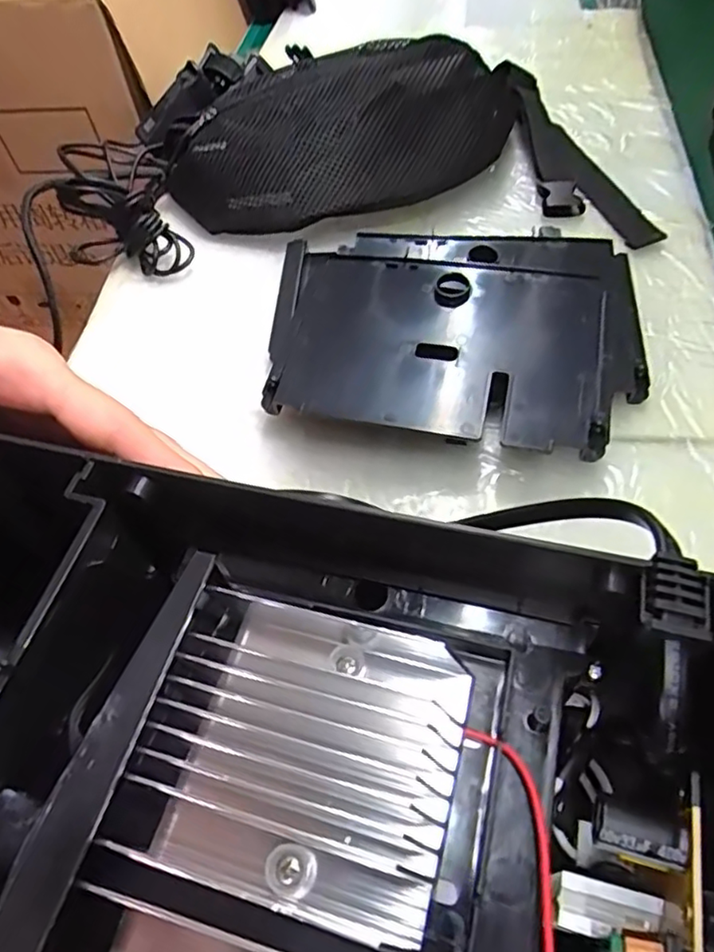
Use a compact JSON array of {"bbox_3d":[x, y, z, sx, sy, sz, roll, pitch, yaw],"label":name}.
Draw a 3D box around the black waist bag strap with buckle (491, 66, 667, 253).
[{"bbox_3d":[0.162,-0.258,0.480,0.067,0.031,0.232,-10,56,-3],"label":"black waist bag strap with buckle"}]

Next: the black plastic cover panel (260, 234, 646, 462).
[{"bbox_3d":[0.050,-0.085,0.360,0.213,0.036,0.165,5,56,6],"label":"black plastic cover panel"}]

